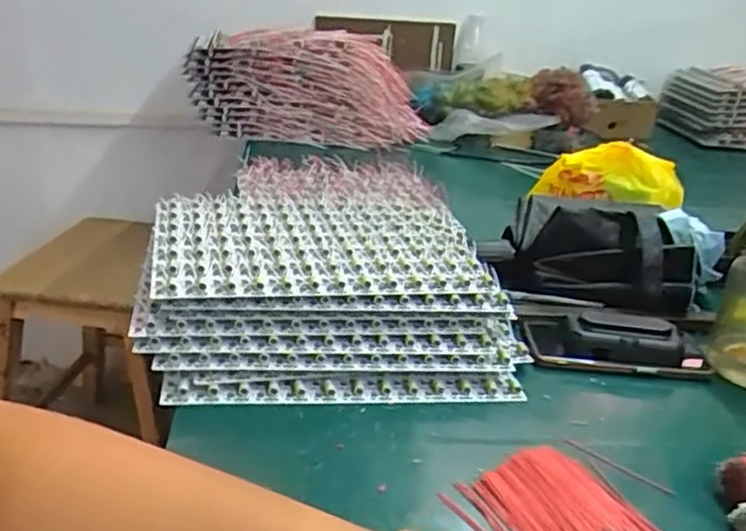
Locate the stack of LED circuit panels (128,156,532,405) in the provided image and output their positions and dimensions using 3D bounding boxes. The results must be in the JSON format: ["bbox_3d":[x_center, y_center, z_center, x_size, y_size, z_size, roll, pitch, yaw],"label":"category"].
[{"bbox_3d":[-0.047,0.005,0.674,0.325,0.090,0.321,-1,23,-9],"label":"stack of LED circuit panels"}]

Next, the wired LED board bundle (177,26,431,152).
[{"bbox_3d":[-0.123,-0.322,1.262,0.418,0.182,0.118,4,23,4],"label":"wired LED board bundle"}]

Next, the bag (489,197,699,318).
[{"bbox_3d":[0.236,-0.010,0.737,0.198,0.097,0.086,10,24,17],"label":"bag"}]

